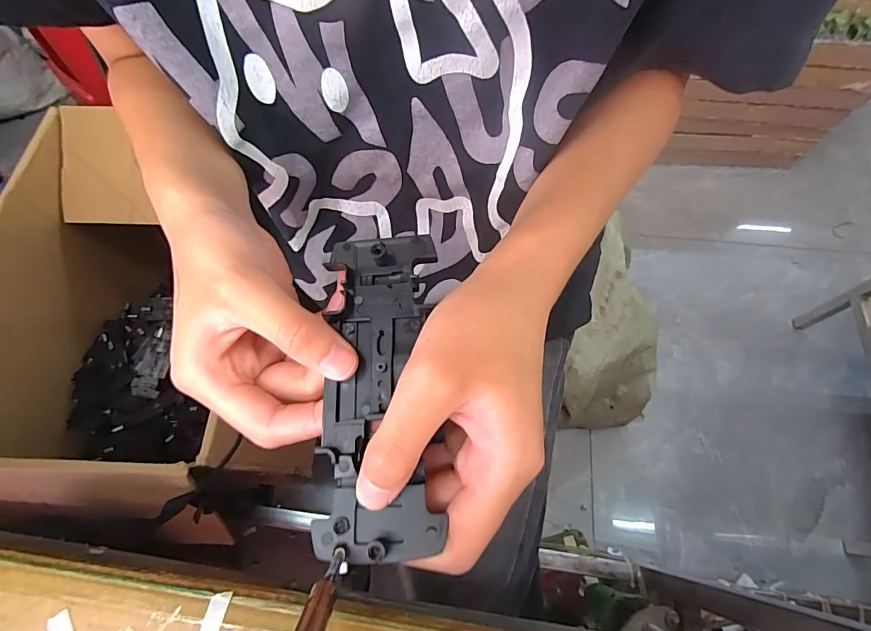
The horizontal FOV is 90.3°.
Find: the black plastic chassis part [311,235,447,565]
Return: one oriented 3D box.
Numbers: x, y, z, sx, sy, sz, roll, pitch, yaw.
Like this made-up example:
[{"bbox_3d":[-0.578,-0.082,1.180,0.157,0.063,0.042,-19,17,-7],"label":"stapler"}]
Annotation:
[{"bbox_3d":[-0.022,0.025,0.172,0.045,0.009,0.126,-1,67,0],"label":"black plastic chassis part"}]

